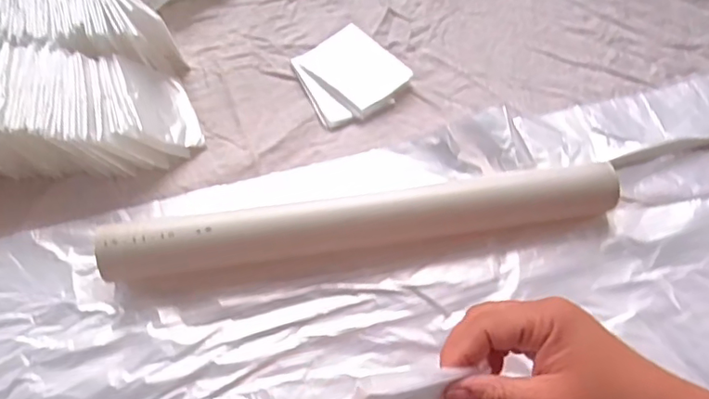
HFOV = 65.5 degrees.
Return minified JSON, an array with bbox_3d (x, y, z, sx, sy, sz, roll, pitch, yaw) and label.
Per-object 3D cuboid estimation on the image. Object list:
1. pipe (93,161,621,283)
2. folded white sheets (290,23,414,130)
[{"bbox_3d":[0.009,0.018,0.389,0.355,0.039,0.033,-8,58,-5],"label":"pipe"},{"bbox_3d":[-0.007,-0.111,0.489,0.086,0.012,0.090,-31,63,-18],"label":"folded white sheets"}]

